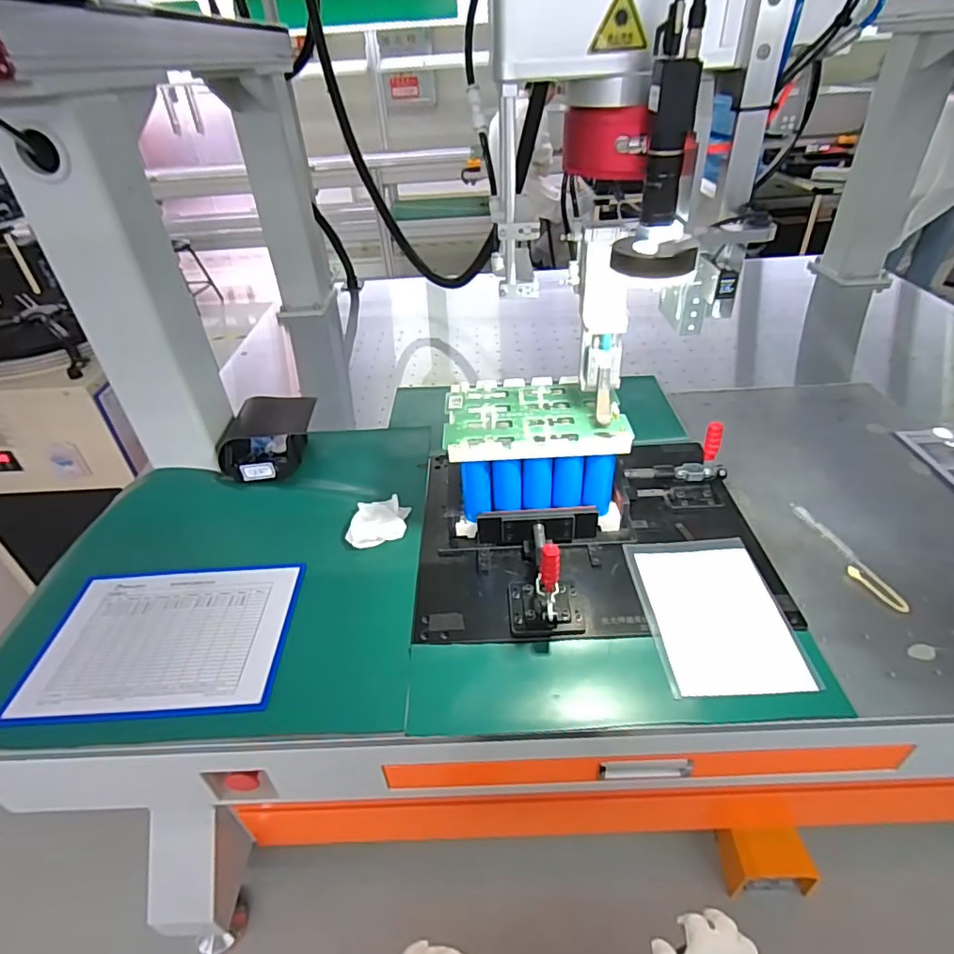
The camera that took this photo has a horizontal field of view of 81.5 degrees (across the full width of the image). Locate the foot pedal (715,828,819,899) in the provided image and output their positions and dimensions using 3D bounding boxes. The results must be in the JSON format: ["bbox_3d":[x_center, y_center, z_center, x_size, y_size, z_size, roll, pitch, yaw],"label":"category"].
[{"bbox_3d":[0.570,0.752,1.091,0.158,0.117,0.096,-3,37,2],"label":"foot pedal"}]

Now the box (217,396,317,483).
[{"bbox_3d":[-0.374,-0.069,0.992,0.132,0.081,0.189,0,37,6],"label":"box"}]

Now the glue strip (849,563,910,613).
[{"bbox_3d":[0.511,0.142,0.706,0.026,0.005,0.080,-13,38,-11],"label":"glue strip"}]

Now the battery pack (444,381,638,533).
[{"bbox_3d":[0.082,-0.027,0.826,0.233,0.168,0.181,-3,37,1],"label":"battery pack"}]

